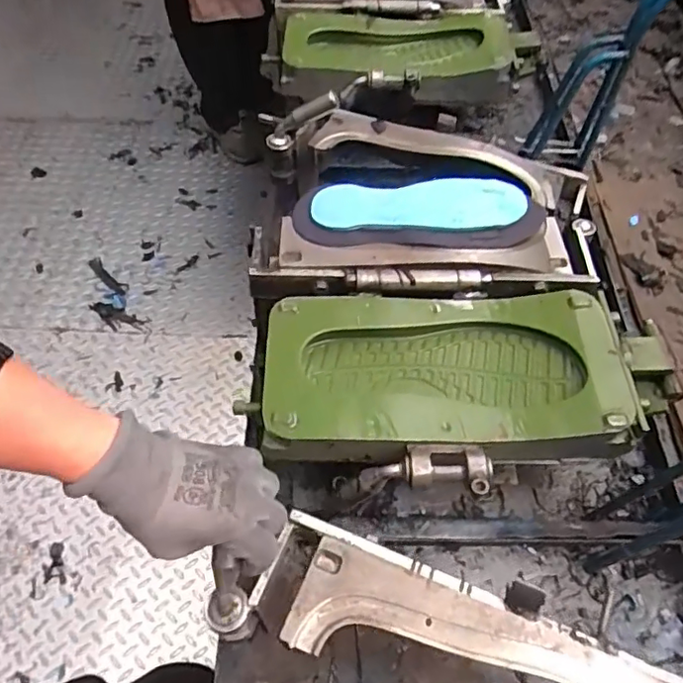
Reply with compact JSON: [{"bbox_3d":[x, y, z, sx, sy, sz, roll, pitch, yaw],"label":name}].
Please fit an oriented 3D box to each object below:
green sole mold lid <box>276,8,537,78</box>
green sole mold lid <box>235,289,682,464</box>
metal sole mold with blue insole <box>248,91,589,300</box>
[{"bbox_3d":[0.108,-0.479,0.942,0.393,0.045,0.199,-1,50,-5],"label":"green sole mold lid"},{"bbox_3d":[0.119,0.031,0.599,0.401,0.071,0.188,0,50,-5],"label":"green sole mold lid"},{"bbox_3d":[0.105,-0.169,0.744,0.402,0.091,0.304,7,49,1],"label":"metal sole mold with blue insole"}]

